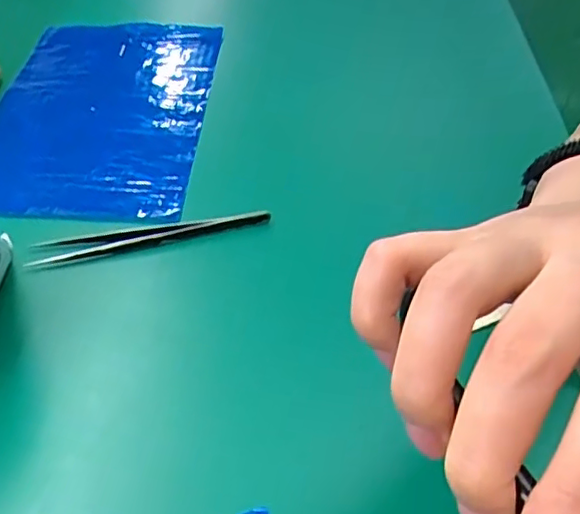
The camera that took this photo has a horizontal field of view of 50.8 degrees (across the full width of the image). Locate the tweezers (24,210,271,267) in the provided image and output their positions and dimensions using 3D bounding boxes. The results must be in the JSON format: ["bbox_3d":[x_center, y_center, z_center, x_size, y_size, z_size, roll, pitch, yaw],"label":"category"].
[{"bbox_3d":[-0.078,-0.013,0.345,0.131,0.010,0.018,-9,48,-7],"label":"tweezers"}]

